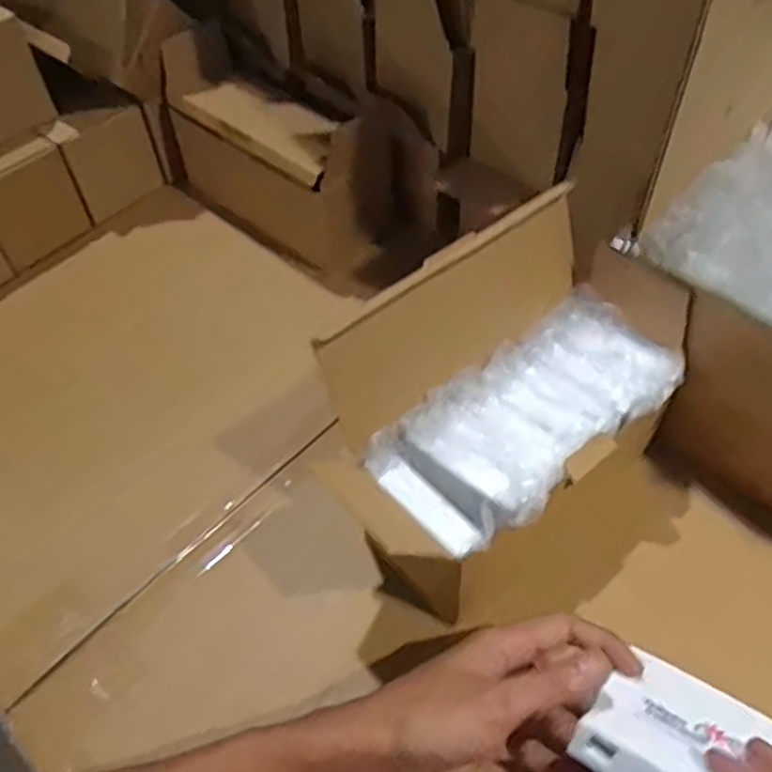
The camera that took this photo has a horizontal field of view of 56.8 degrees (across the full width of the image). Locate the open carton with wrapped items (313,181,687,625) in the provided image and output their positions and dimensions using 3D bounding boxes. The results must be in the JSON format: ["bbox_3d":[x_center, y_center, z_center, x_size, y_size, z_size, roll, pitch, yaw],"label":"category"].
[{"bbox_3d":[0.075,0.010,0.468,0.225,0.172,0.145,-36,58,-23],"label":"open carton with wrapped items"}]

